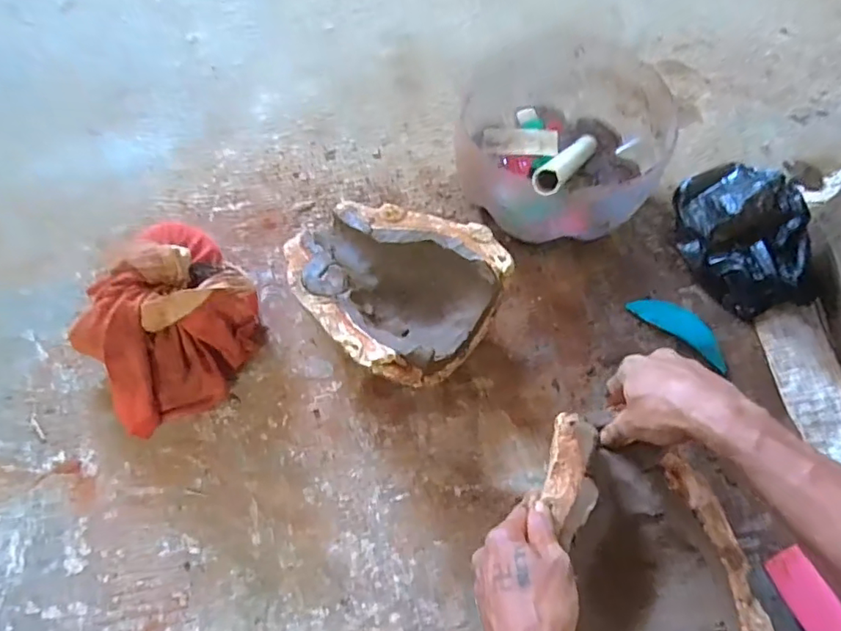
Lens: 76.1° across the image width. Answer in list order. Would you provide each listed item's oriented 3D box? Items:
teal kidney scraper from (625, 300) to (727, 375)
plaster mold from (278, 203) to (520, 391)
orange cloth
[{"bbox_3d":[0.297,0.012,0.611,0.117,0.009,0.040,37,71,17],"label":"teal kidney scraper"},{"bbox_3d":[-0.031,-0.036,0.593,0.219,0.096,0.184,41,72,18],"label":"plaster mold"},{"bbox_3d":[-0.265,0.011,0.555,0.148,0.139,0.183,39,71,17],"label":"orange cloth"}]

